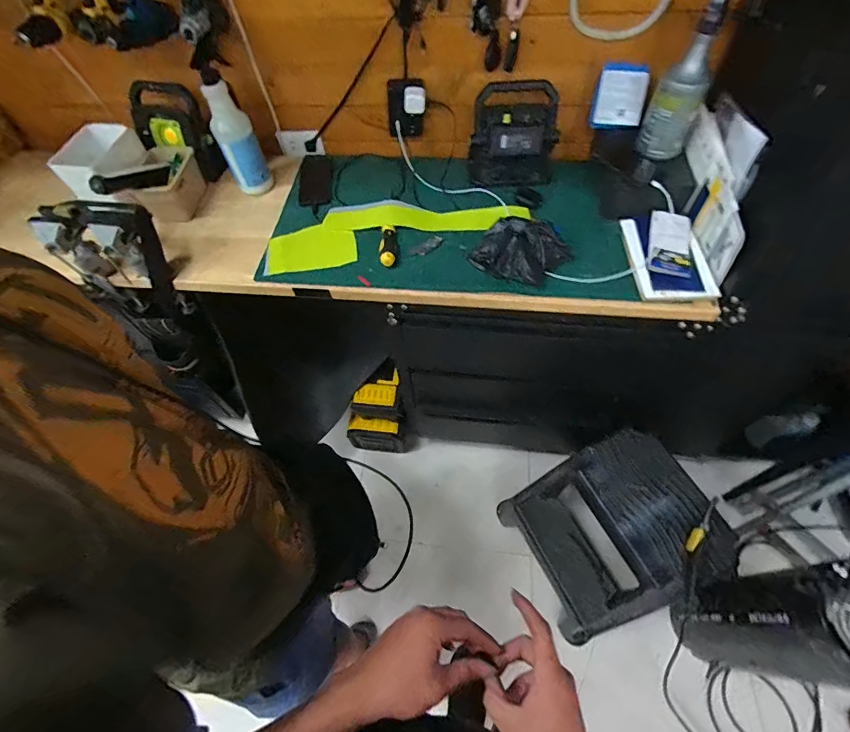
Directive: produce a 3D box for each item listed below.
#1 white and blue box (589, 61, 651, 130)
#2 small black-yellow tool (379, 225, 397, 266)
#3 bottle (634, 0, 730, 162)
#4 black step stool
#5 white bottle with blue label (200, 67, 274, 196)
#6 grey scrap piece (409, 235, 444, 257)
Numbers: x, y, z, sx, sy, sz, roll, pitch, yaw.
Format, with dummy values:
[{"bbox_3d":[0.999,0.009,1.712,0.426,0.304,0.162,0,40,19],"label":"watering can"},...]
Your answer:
[{"bbox_3d":[0.423,-0.585,0.917,0.101,0.120,0.016,13,25,17],"label":"white and blue box"},{"bbox_3d":[-0.081,-0.265,0.921,0.037,0.029,0.123,-5,58,0],"label":"small black-yellow tool"},{"bbox_3d":[0.487,-0.536,0.777,0.088,0.286,0.067,20,62,15],"label":"bottle"},{"bbox_3d":[0.523,0.464,1.197,0.409,0.395,0.412,-21,60,-9],"label":"black step stool"},{"bbox_3d":[-0.435,-0.526,0.979,0.082,0.258,0.080,-18,59,-8],"label":"white bottle with blue label"},{"bbox_3d":[0.003,-0.265,0.940,0.082,0.011,0.028,-30,61,-14],"label":"grey scrap piece"}]

